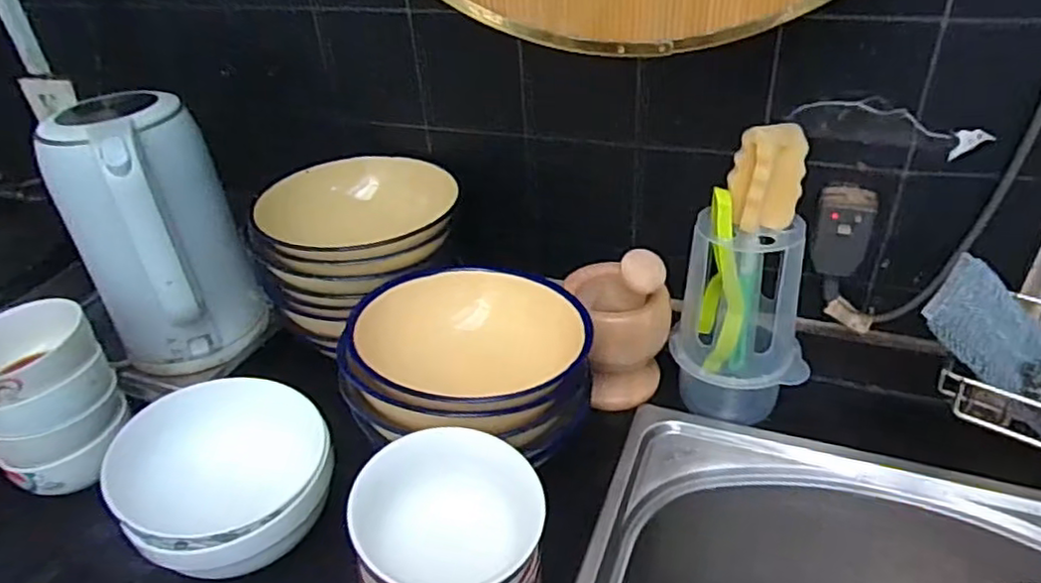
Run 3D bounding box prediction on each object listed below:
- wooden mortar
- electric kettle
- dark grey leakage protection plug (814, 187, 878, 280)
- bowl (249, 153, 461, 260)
[{"bbox_3d":[0.094,0.027,0.620,0.088,0.156,0.109,-7,35,-3],"label":"wooden mortar"},{"bbox_3d":[-0.361,-0.053,0.674,0.141,0.253,0.217,-23,39,-24],"label":"electric kettle"},{"bbox_3d":[0.264,-0.051,0.551,0.042,0.066,0.039,11,38,21],"label":"dark grey leakage protection plug"},{"bbox_3d":[-0.149,-0.076,0.630,0.176,0.048,0.163,-3,35,2],"label":"bowl"}]

